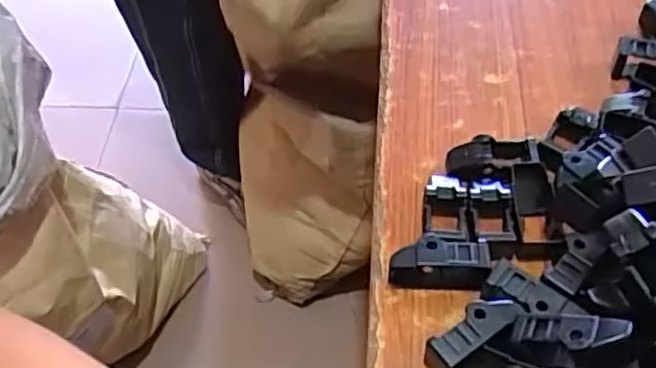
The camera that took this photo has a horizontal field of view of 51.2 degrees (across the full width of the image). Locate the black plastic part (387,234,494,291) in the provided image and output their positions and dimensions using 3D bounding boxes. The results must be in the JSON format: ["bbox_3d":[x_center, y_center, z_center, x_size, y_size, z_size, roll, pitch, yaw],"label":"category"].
[{"bbox_3d":[0.057,0.040,0.347,0.051,0.023,0.018,-4,53,3],"label":"black plastic part"}]

